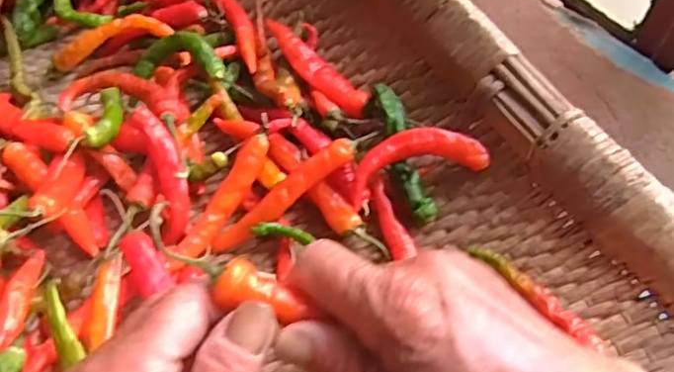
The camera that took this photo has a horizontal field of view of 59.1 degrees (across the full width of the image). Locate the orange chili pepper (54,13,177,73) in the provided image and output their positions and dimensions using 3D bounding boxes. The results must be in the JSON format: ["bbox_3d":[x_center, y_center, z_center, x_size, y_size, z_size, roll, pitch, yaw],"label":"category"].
[{"bbox_3d":[-0.162,-0.107,0.427,0.082,0.022,0.018,-18,57,-11],"label":"orange chili pepper"}]

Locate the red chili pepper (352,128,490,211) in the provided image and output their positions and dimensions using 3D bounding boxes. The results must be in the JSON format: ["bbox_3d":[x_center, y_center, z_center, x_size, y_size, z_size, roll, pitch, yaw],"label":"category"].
[{"bbox_3d":[0.045,-0.014,0.340,0.076,0.022,0.027,-10,56,-6],"label":"red chili pepper"}]

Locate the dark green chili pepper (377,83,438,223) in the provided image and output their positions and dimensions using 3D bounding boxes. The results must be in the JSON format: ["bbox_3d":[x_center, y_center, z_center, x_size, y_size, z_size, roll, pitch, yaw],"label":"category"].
[{"bbox_3d":[0.039,-0.021,0.344,0.015,0.012,0.086,-13,78,-8],"label":"dark green chili pepper"}]

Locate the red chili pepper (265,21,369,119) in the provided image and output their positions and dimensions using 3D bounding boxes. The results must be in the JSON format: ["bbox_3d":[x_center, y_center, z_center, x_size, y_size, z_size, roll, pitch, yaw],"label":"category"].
[{"bbox_3d":[-0.017,-0.082,0.395,0.022,0.012,0.112,-27,59,-16],"label":"red chili pepper"}]

